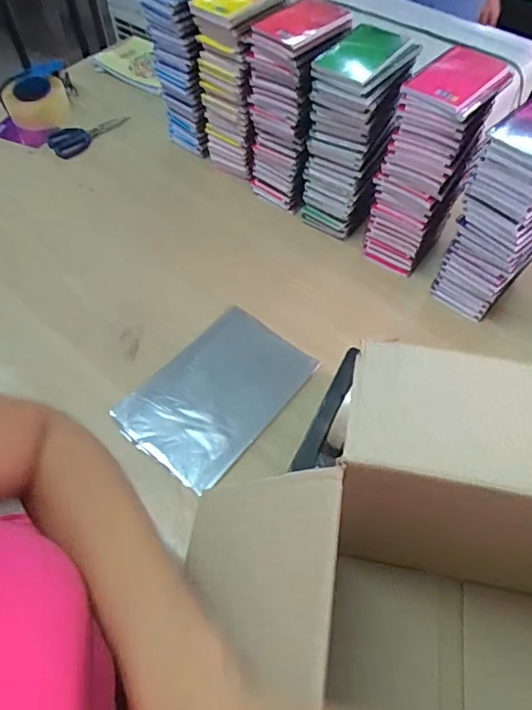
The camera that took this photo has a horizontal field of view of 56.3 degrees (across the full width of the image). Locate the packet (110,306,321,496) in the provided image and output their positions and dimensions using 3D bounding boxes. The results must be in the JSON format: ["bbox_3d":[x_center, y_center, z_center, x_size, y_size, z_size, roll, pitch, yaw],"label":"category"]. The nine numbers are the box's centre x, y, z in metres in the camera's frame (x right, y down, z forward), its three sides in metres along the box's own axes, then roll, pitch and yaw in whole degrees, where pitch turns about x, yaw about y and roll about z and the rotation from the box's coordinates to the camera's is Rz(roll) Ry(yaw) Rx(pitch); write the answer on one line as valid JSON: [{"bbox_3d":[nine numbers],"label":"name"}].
[{"bbox_3d":[-0.069,0.053,0.725,0.180,0.010,0.258,38,65,22],"label":"packet"}]

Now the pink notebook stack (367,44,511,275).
[{"bbox_3d":[0.261,-0.302,0.803,0.115,0.302,0.173,28,61,17],"label":"pink notebook stack"}]

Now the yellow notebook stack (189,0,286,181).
[{"bbox_3d":[-0.046,-0.494,0.930,0.113,0.313,0.128,28,61,17],"label":"yellow notebook stack"}]

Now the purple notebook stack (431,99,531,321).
[{"bbox_3d":[0.342,-0.194,0.711,0.134,0.307,0.109,-37,64,-21],"label":"purple notebook stack"}]

